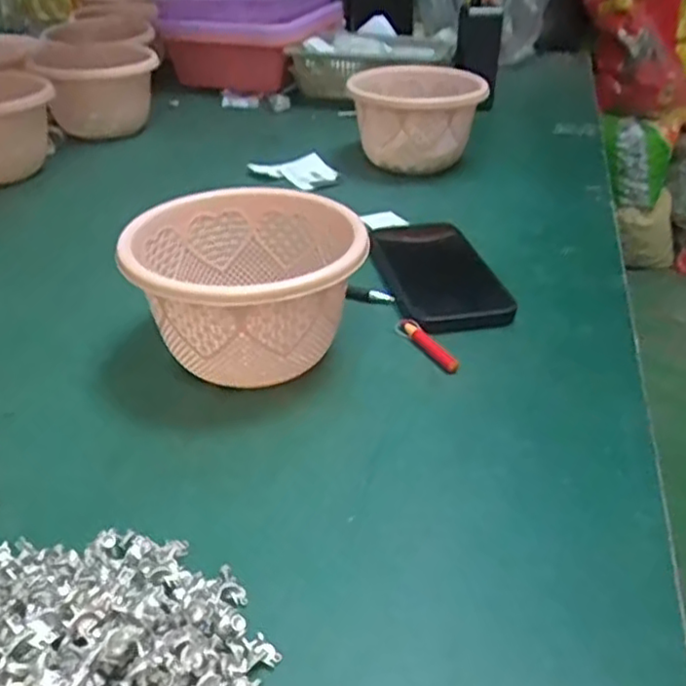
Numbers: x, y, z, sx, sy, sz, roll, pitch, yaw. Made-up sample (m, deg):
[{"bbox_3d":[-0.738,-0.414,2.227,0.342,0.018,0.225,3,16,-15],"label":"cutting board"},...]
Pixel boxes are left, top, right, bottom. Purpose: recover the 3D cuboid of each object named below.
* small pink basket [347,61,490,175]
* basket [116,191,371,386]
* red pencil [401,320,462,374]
[{"bbox_3d":[0.084,-0.243,0.774,0.142,0.099,0.134,8,34,9],"label":"small pink basket"},{"bbox_3d":[-0.062,-0.031,0.448,0.136,0.089,0.129,1,33,-1],"label":"basket"},{"bbox_3d":[0.058,0.000,0.479,0.010,0.012,0.065,-17,38,-26],"label":"red pencil"}]

